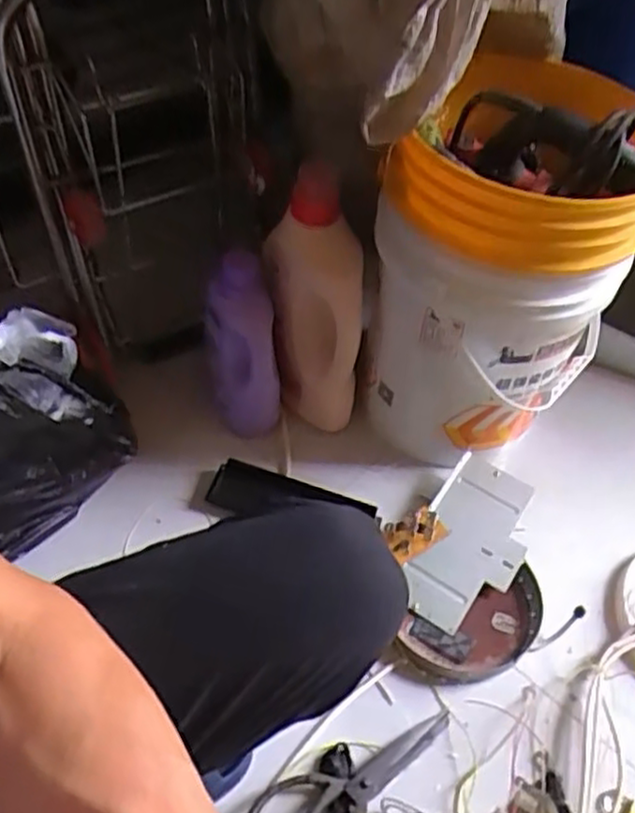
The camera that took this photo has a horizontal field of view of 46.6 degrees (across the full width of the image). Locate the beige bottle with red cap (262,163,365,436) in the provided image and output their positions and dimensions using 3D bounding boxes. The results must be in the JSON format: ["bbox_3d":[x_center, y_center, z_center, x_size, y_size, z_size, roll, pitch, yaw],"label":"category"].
[{"bbox_3d":[-0.007,-0.117,1.003,0.128,0.376,0.097,0,49,-5],"label":"beige bottle with red cap"}]

